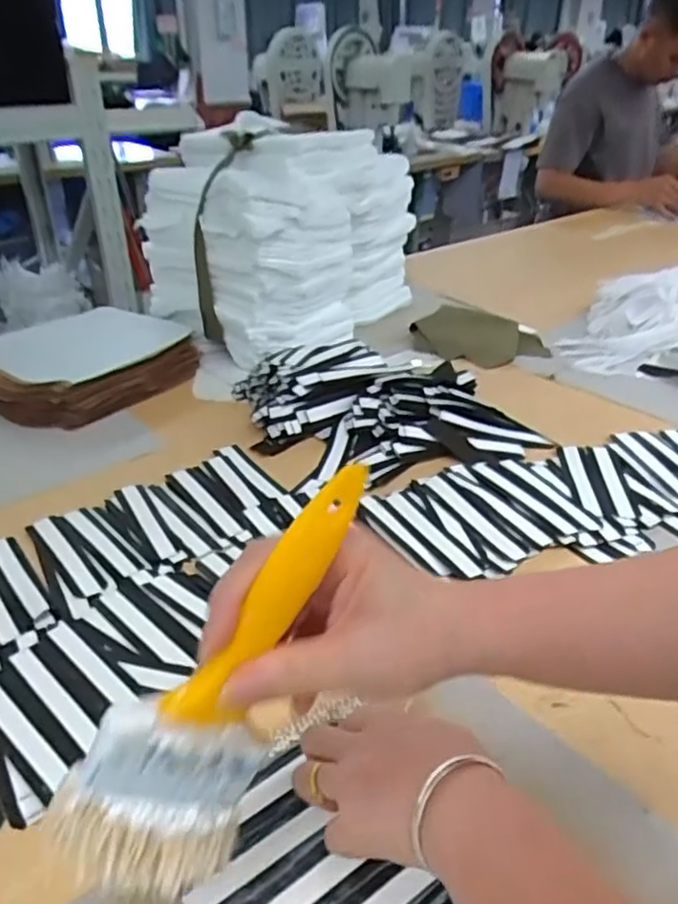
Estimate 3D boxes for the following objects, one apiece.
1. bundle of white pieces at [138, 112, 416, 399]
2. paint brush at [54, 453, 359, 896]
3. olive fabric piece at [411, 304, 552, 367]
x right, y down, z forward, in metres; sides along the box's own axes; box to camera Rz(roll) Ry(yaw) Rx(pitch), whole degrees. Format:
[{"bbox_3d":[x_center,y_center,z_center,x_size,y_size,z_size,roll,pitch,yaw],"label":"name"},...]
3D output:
[{"bbox_3d":[-0.083,-0.327,1.028,0.218,0.308,0.444,19,36,29],"label":"bundle of white pieces"},{"bbox_3d":[-0.038,0.088,0.261,0.075,0.182,0.021,30,3,-26],"label":"paint brush"},{"bbox_3d":[0.219,-0.181,1.040,0.197,0.045,0.121,19,36,29],"label":"olive fabric piece"}]

